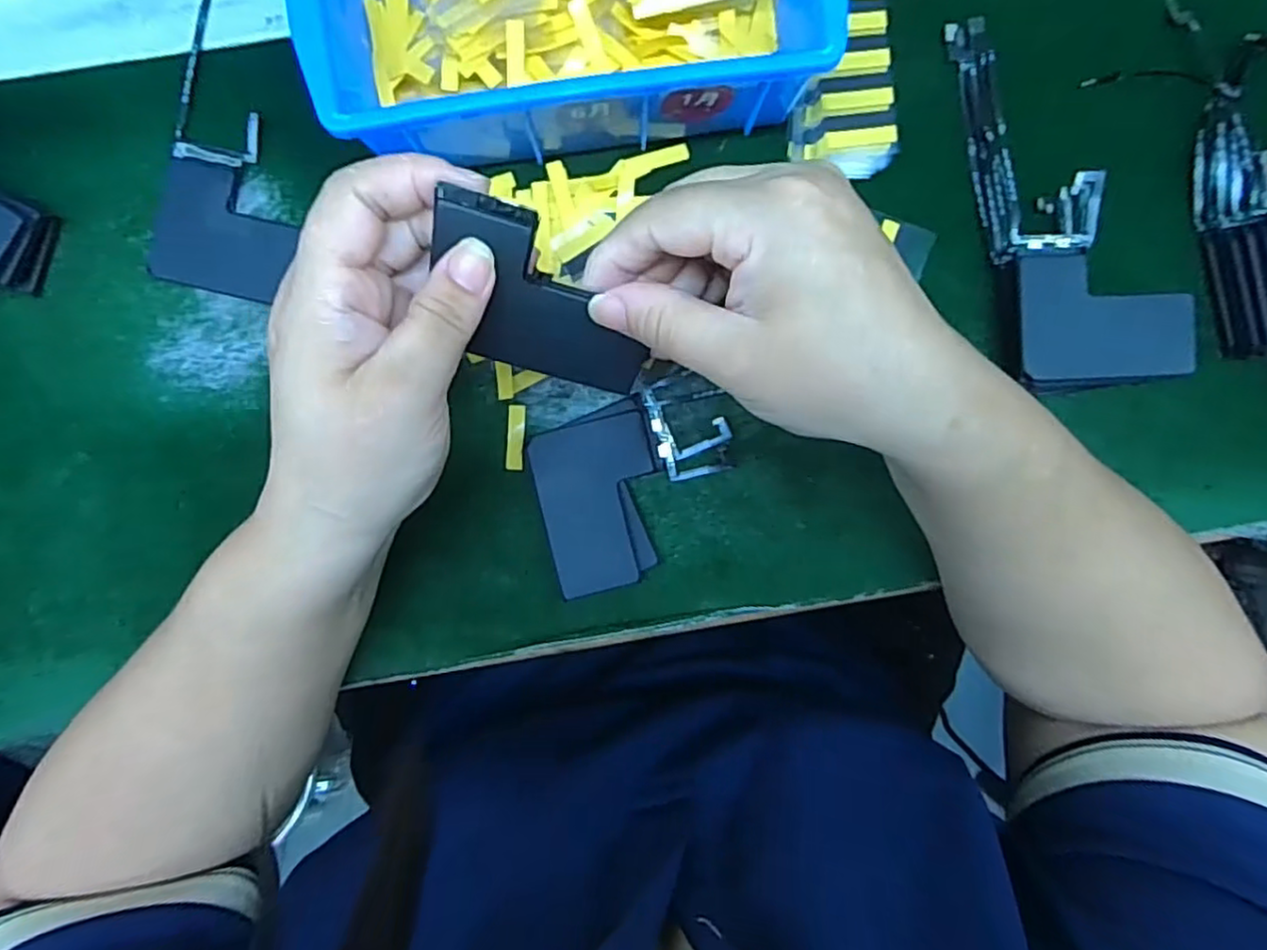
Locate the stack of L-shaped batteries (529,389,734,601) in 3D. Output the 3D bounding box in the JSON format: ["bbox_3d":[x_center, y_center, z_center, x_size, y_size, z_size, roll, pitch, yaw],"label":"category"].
[{"bbox_3d":[0.003,0.007,0.303,0.089,0.009,0.076,-17,92,0],"label":"stack of L-shaped batteries"}]

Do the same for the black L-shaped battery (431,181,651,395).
[{"bbox_3d":[-0.029,-0.057,0.220,0.073,0.004,0.056,15,134,-10],"label":"black L-shaped battery"}]

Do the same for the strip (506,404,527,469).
[{"bbox_3d":[-0.054,-0.017,0.304,0.008,0.004,0.030,4,92,-1],"label":"strip"}]

